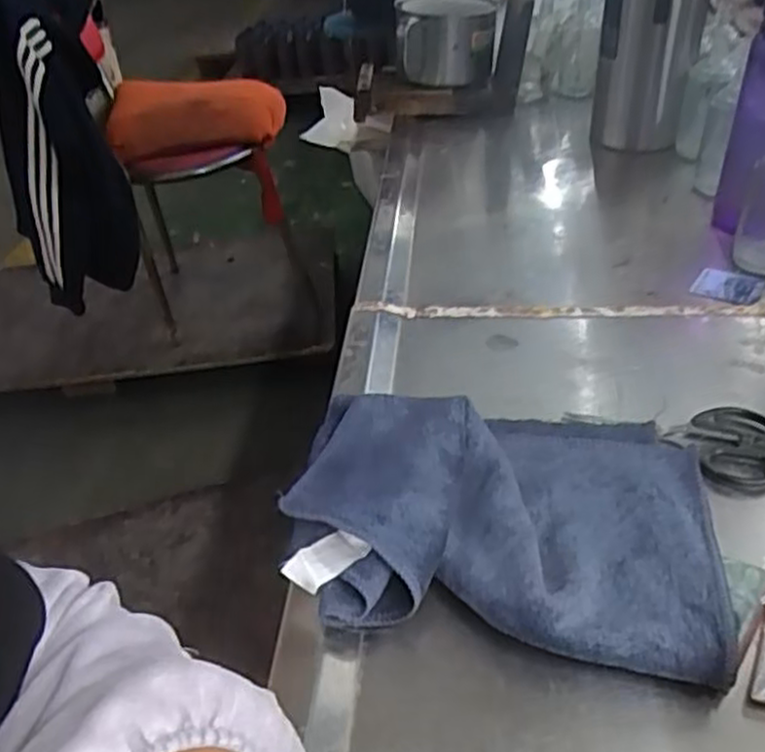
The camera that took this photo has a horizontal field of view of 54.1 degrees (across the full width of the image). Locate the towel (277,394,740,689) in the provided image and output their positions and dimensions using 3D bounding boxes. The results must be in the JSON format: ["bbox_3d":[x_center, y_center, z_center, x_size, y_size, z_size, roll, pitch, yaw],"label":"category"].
[{"bbox_3d":[0.064,0.068,0.433,0.239,0.051,0.185,2,38,13],"label":"towel"}]

